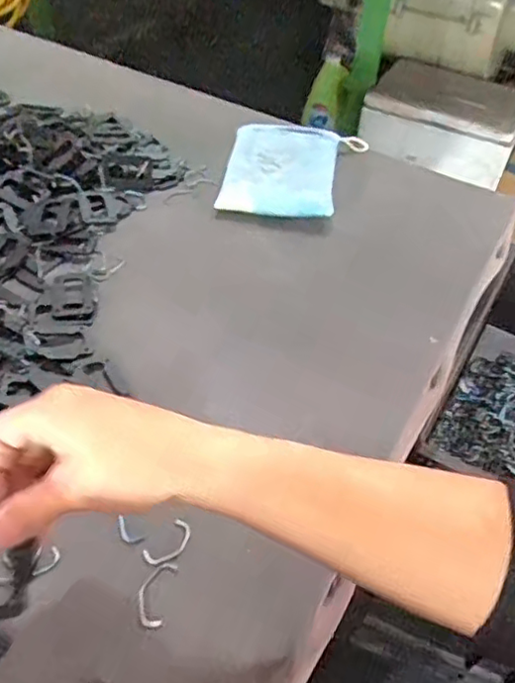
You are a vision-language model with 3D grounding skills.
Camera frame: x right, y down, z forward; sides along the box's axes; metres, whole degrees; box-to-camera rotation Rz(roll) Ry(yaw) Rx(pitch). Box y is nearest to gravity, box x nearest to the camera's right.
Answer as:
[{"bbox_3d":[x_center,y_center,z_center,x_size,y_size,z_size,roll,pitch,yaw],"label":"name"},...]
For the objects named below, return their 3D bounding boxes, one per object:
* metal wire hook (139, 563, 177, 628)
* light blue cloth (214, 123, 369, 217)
[{"bbox_3d":[-0.061,0.149,0.363,0.018,0.005,0.038,10,47,5],"label":"metal wire hook"},{"bbox_3d":[0.040,-0.194,0.676,0.139,0.025,0.177,9,47,4],"label":"light blue cloth"}]

